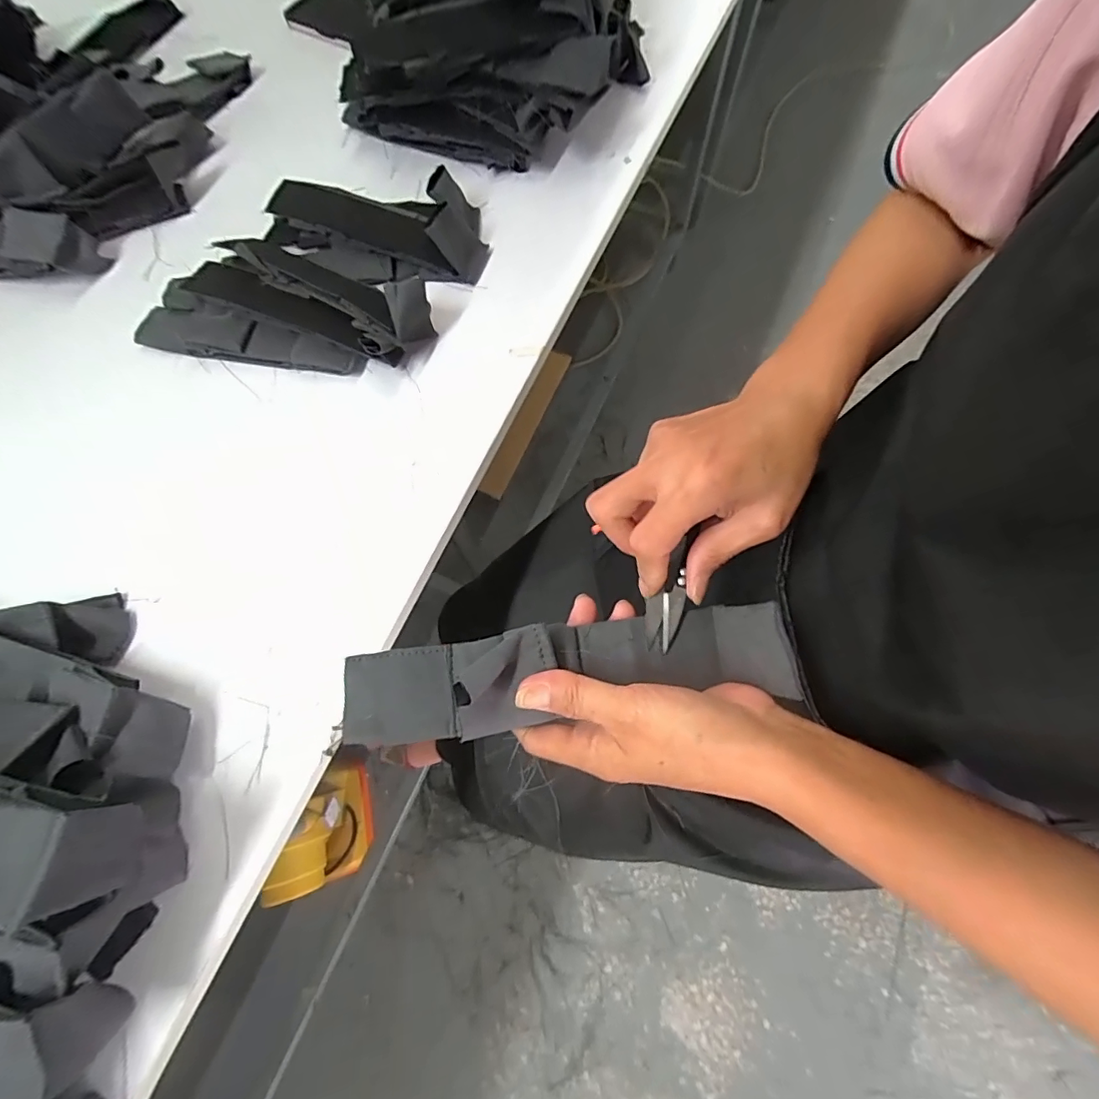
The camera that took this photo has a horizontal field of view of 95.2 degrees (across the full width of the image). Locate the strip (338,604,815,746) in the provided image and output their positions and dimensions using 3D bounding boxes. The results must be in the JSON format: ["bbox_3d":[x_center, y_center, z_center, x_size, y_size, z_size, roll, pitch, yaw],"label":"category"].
[{"bbox_3d":[0.002,0.059,0.242,0.207,0.037,0.046,-9,73,1],"label":"strip"}]

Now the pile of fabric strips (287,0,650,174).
[{"bbox_3d":[-0.060,-0.480,0.445,0.257,0.148,0.185,21,72,9],"label":"pile of fabric strips"}]

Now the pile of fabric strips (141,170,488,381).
[{"bbox_3d":[-0.207,-0.251,0.431,0.283,0.057,0.194,7,71,4],"label":"pile of fabric strips"}]

